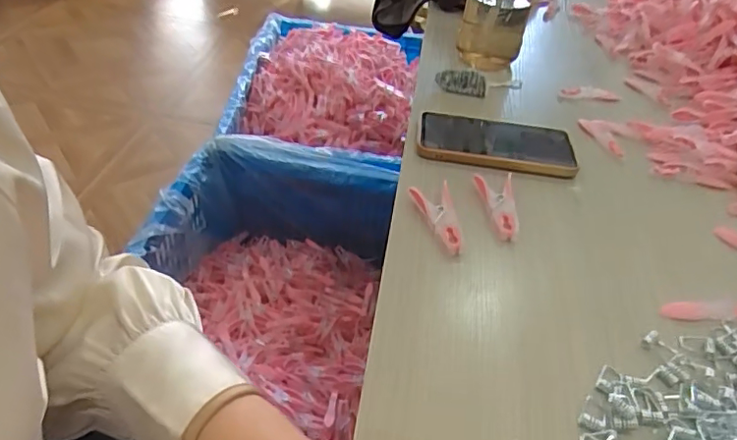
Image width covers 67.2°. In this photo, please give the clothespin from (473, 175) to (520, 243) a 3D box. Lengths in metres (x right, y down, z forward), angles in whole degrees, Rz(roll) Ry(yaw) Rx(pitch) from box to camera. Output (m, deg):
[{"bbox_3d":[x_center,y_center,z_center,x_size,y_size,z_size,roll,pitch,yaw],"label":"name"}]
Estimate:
[{"bbox_3d":[0.111,-0.016,0.484,0.033,0.011,0.082,8,41,0],"label":"clothespin"}]

